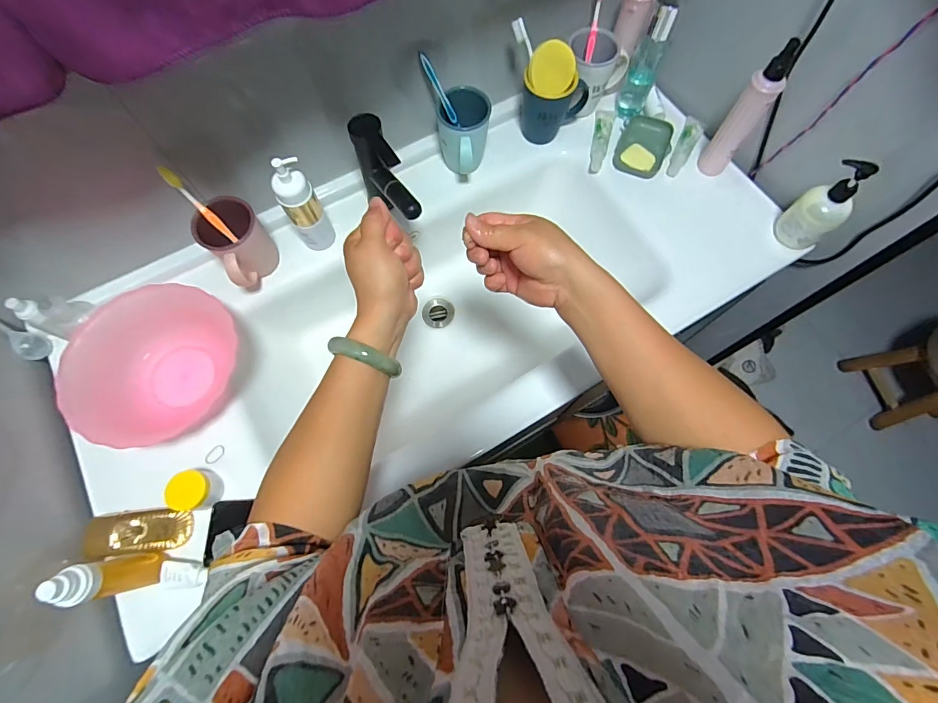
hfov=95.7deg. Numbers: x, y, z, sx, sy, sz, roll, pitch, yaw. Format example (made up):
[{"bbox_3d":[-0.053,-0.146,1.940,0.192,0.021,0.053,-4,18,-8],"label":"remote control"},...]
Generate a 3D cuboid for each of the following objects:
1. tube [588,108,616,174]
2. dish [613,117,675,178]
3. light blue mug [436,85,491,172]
[{"bbox_3d":[0.234,-0.378,0.755,0.031,0.015,0.143,13,71,8],"label":"tube"},{"bbox_3d":[0.303,-0.357,0.738,0.083,0.019,0.119,22,87,8],"label":"dish"},{"bbox_3d":[-0.006,-0.338,0.688,0.078,0.116,0.112,2,84,7],"label":"light blue mug"}]

